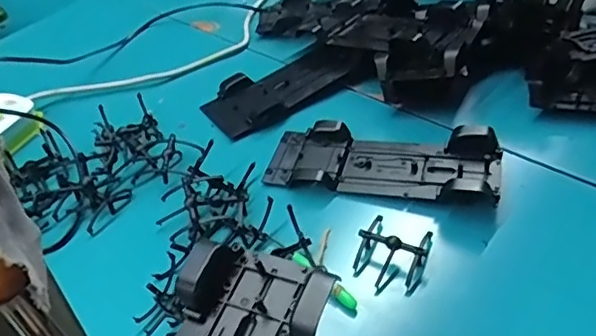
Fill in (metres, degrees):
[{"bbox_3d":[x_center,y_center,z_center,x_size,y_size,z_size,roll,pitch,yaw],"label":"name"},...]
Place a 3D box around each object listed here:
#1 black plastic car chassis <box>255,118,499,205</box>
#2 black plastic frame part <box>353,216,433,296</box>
[{"bbox_3d":[0.071,-0.010,0.486,0.194,0.033,0.084,11,44,17],"label":"black plastic car chassis"},{"bbox_3d":[0.069,0.062,0.422,0.050,0.028,0.059,10,43,16],"label":"black plastic frame part"}]

